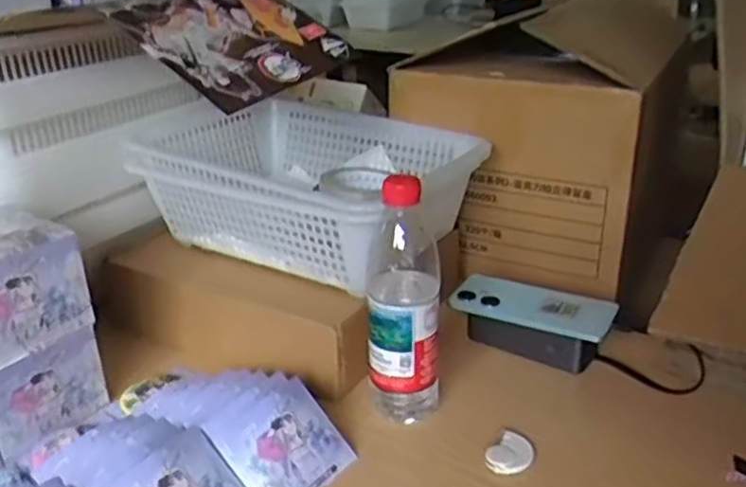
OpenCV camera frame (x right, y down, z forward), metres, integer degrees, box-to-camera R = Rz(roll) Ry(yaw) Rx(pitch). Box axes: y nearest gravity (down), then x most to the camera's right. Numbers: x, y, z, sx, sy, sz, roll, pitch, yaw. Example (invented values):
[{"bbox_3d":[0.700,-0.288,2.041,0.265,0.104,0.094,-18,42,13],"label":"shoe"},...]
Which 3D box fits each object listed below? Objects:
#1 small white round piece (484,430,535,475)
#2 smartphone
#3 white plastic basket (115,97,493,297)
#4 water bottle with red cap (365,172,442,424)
[{"bbox_3d":[0.119,0.180,0.610,0.036,0.011,0.049,15,28,31],"label":"small white round piece"},{"bbox_3d":[0.167,0.063,0.742,0.159,0.012,0.069,12,40,23],"label":"smartphone"},{"bbox_3d":[-0.069,-0.064,0.820,0.338,0.112,0.256,13,28,30],"label":"white plastic basket"},{"bbox_3d":[0.027,0.050,0.634,0.065,0.223,0.061,-1,24,0],"label":"water bottle with red cap"}]

